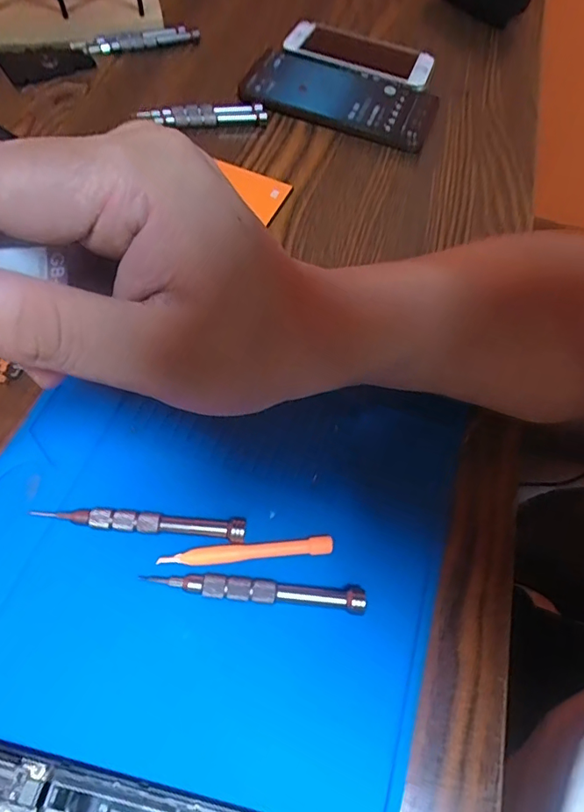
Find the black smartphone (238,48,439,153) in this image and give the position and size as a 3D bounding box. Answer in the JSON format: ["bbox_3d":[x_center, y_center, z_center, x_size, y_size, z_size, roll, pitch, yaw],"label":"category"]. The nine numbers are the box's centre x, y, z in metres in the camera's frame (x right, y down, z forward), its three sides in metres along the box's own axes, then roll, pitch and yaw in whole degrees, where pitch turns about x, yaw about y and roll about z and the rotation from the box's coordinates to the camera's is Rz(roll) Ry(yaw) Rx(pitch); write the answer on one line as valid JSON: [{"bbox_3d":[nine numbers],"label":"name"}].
[{"bbox_3d":[0.042,-0.269,0.432,0.163,0.016,0.082,19,61,7],"label":"black smartphone"}]

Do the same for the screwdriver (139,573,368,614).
[{"bbox_3d":[-0.017,0.085,0.229,0.100,0.007,0.010,6,60,-1],"label":"screwdriver"}]

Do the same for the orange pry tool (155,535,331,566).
[{"bbox_3d":[-0.021,0.070,0.238,0.081,0.004,0.009,-3,61,-6],"label":"orange pry tool"}]

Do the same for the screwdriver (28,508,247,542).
[{"bbox_3d":[-0.073,0.055,0.241,0.100,0.006,0.013,6,60,-1],"label":"screwdriver"}]

